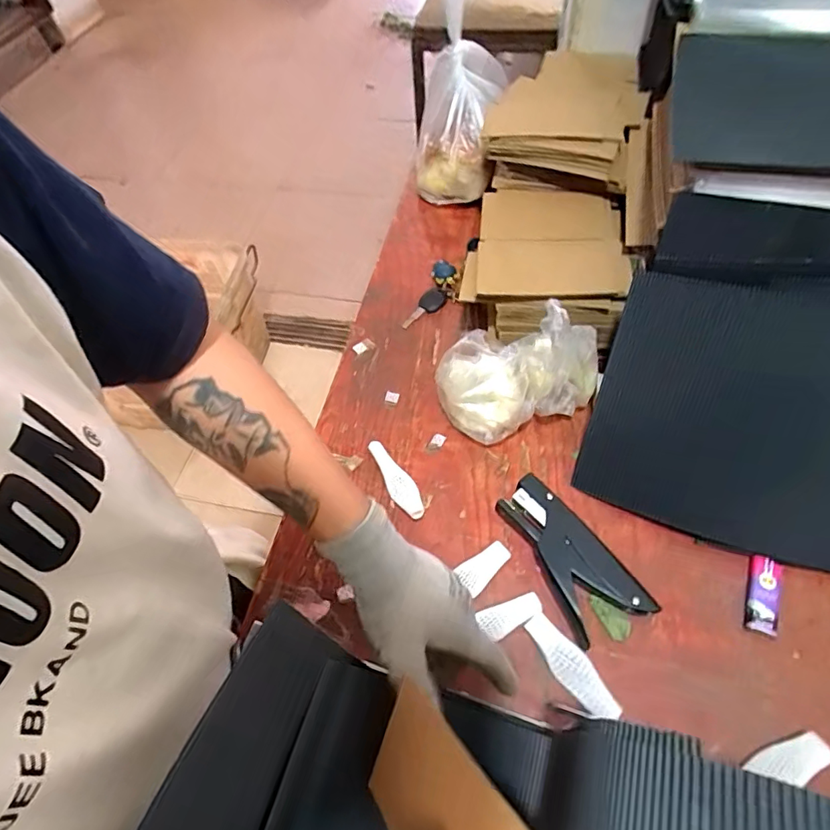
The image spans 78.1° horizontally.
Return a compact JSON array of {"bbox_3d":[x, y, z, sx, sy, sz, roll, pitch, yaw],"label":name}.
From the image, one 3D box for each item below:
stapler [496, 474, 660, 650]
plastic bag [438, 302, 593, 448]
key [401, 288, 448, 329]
[{"bbox_3d":[0.136,0.121,0.456,0.066,0.023,0.143,-23,58,-11],"label":"stapler"},{"bbox_3d":[0.100,-0.047,0.500,0.129,0.145,0.123,32,64,22],"label":"plastic bag"},{"bbox_3d":[0.013,-0.136,0.639,0.022,0.019,0.074,35,65,23],"label":"key"}]

